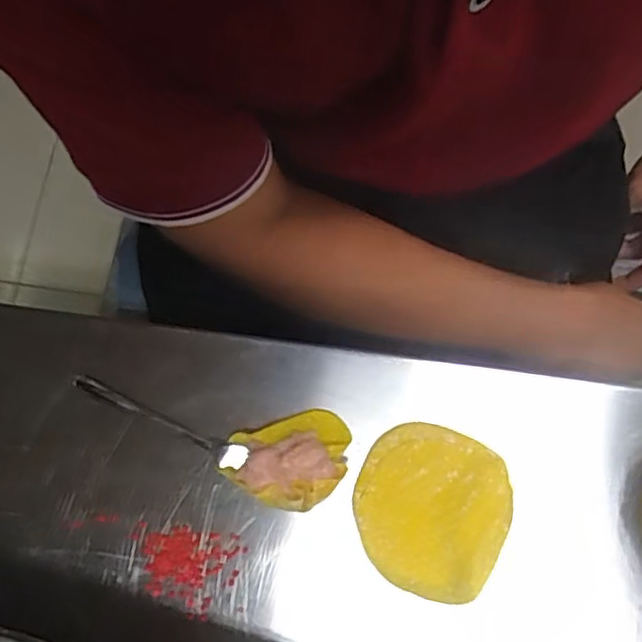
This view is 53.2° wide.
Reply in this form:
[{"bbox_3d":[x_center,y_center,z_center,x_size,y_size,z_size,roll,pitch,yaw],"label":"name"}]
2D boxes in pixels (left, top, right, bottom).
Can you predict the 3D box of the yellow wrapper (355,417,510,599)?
[{"bbox_3d":[0.056,0.096,0.328,0.076,0.004,0.079,22,80,9],"label":"yellow wrapper"}]

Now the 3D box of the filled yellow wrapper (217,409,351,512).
[{"bbox_3d":[-0.015,0.072,0.326,0.063,0.030,0.045,-18,78,-1],"label":"filled yellow wrapper"}]

